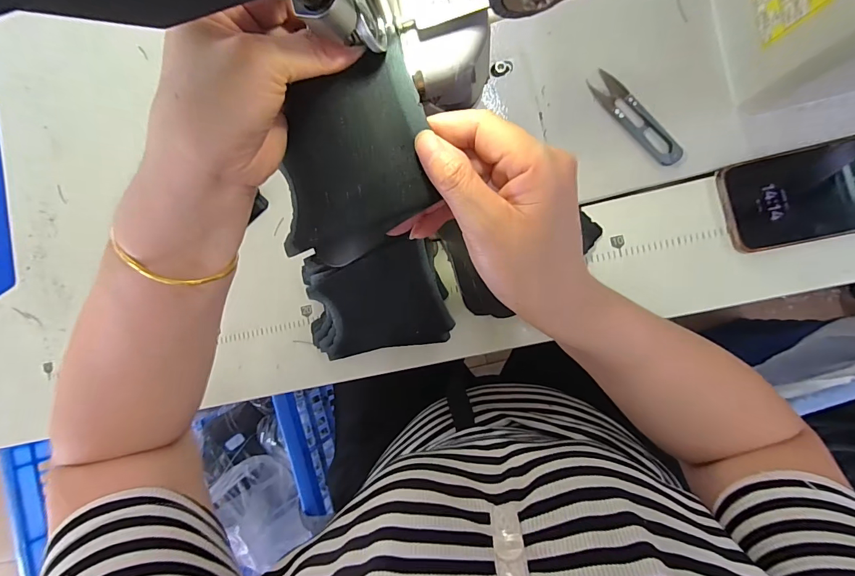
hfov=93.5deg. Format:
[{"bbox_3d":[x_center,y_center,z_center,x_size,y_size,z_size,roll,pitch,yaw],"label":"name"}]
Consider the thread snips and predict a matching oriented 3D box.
[{"bbox_3d":[0.180,-0.146,0.349,0.023,0.005,0.101,-41,82,4],"label":"thread snips"}]

